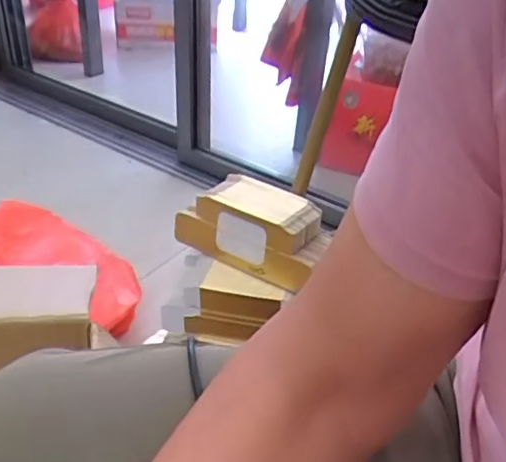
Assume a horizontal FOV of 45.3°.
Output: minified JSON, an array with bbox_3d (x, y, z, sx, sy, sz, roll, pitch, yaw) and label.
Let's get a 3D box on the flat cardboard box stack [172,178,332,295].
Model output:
[{"bbox_3d":[0.001,-0.005,0.766,0.179,0.083,0.096,26,40,30],"label":"flat cardboard box stack"}]

